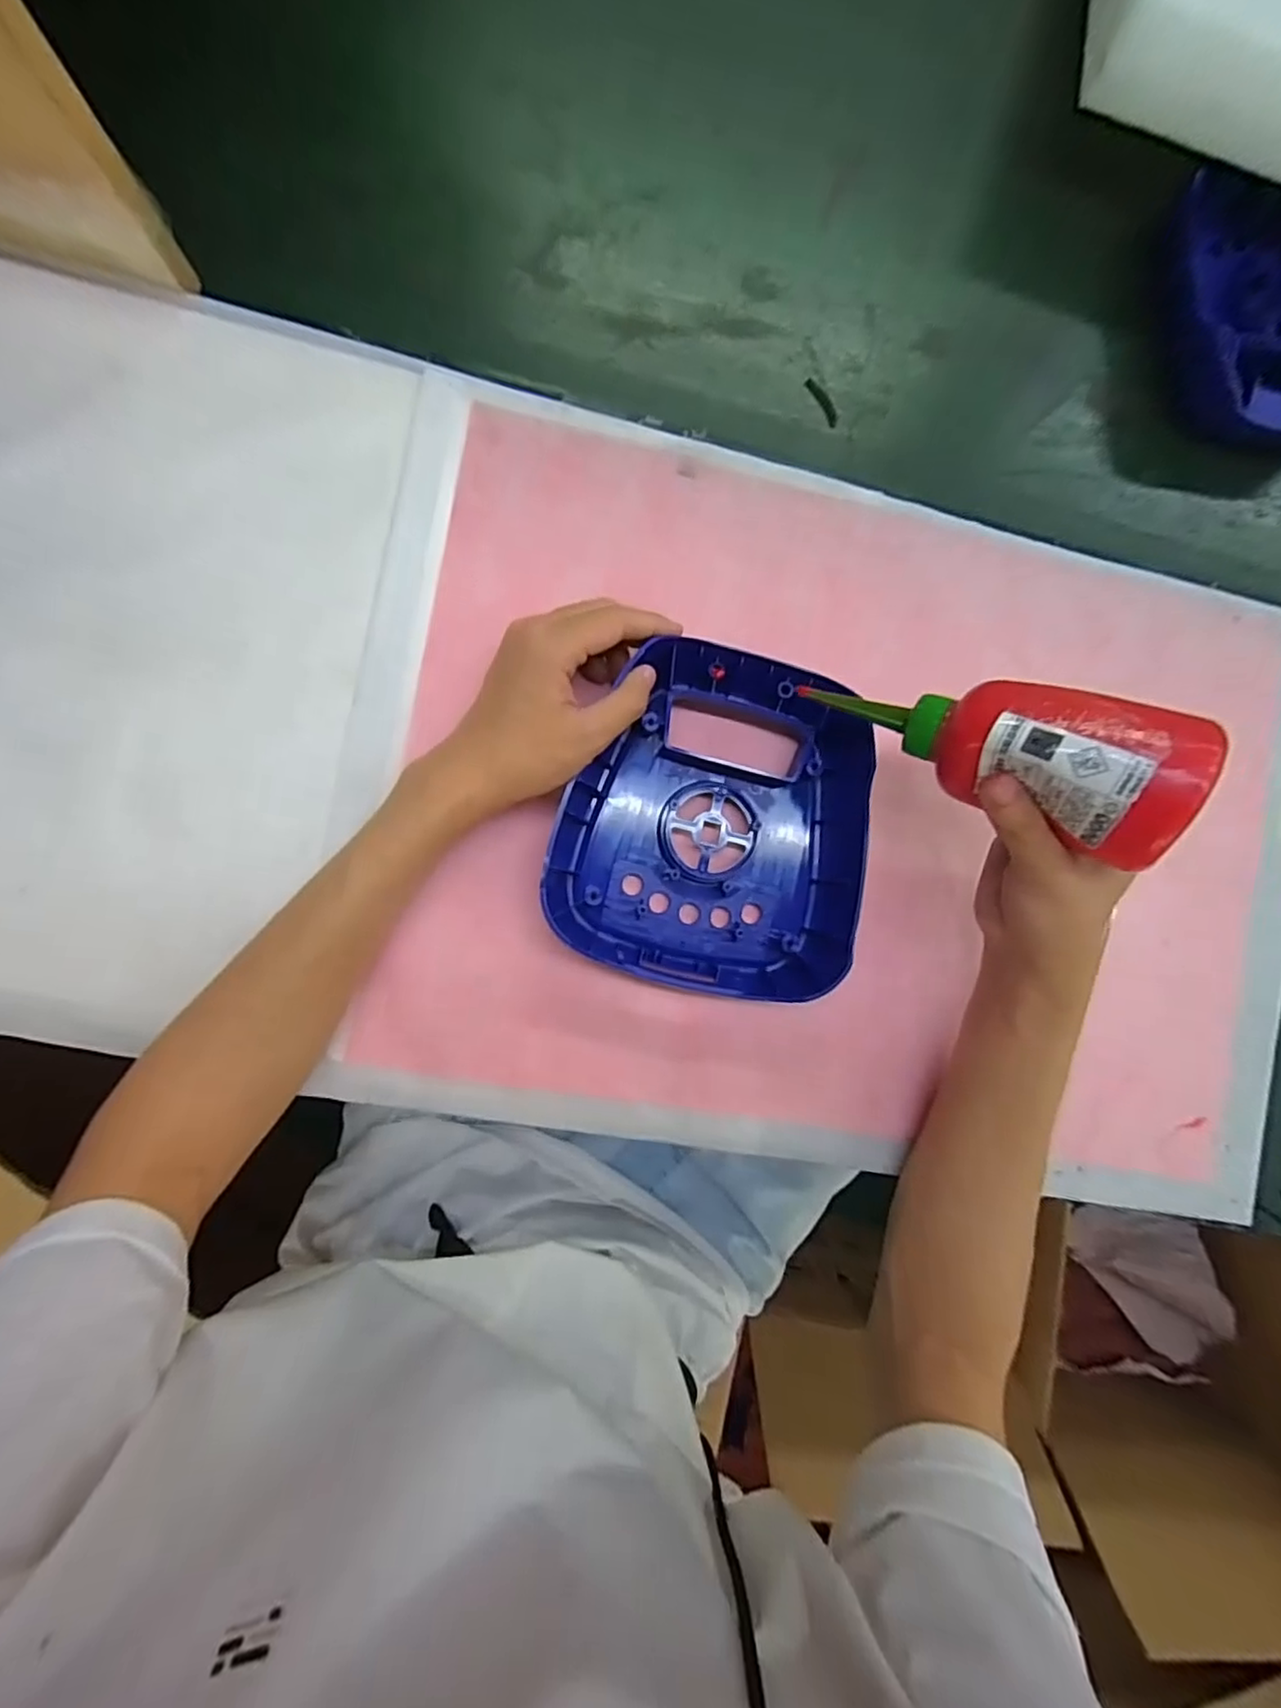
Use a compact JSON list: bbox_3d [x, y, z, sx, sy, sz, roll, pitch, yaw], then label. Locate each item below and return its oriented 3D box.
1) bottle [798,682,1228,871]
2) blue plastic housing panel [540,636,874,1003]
[{"bbox_3d":[0.156,-0.052,0.294,0.162,0.047,0.053,28,82,35],"label":"bottle"},{"bbox_3d":[0.042,-0.017,0.360,0.164,0.040,0.178,14,85,-7],"label":"blue plastic housing panel"}]

